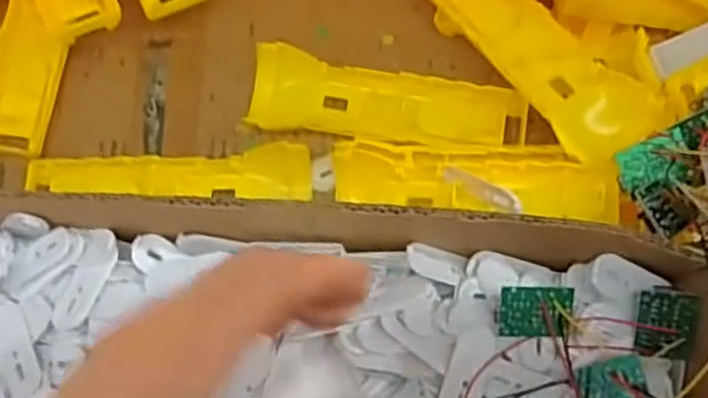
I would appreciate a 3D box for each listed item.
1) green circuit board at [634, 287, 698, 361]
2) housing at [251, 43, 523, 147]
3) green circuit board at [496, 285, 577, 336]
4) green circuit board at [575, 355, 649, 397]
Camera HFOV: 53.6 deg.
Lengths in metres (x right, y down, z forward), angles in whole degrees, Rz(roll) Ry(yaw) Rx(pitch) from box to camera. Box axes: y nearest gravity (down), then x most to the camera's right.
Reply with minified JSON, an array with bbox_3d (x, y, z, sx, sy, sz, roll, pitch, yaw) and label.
[{"bbox_3d":[0.147,0.059,0.331,0.025,0.004,0.034,8,103,17],"label":"green circuit board"},{"bbox_3d":[0.020,-0.055,0.421,0.163,0.025,0.042,11,73,4],"label":"housing"},{"bbox_3d":[0.088,0.055,0.337,0.035,0.004,0.026,0,104,2],"label":"green circuit board"},{"bbox_3d":[0.120,0.088,0.326,0.006,0.033,0.025,11,58,-36],"label":"green circuit board"}]

